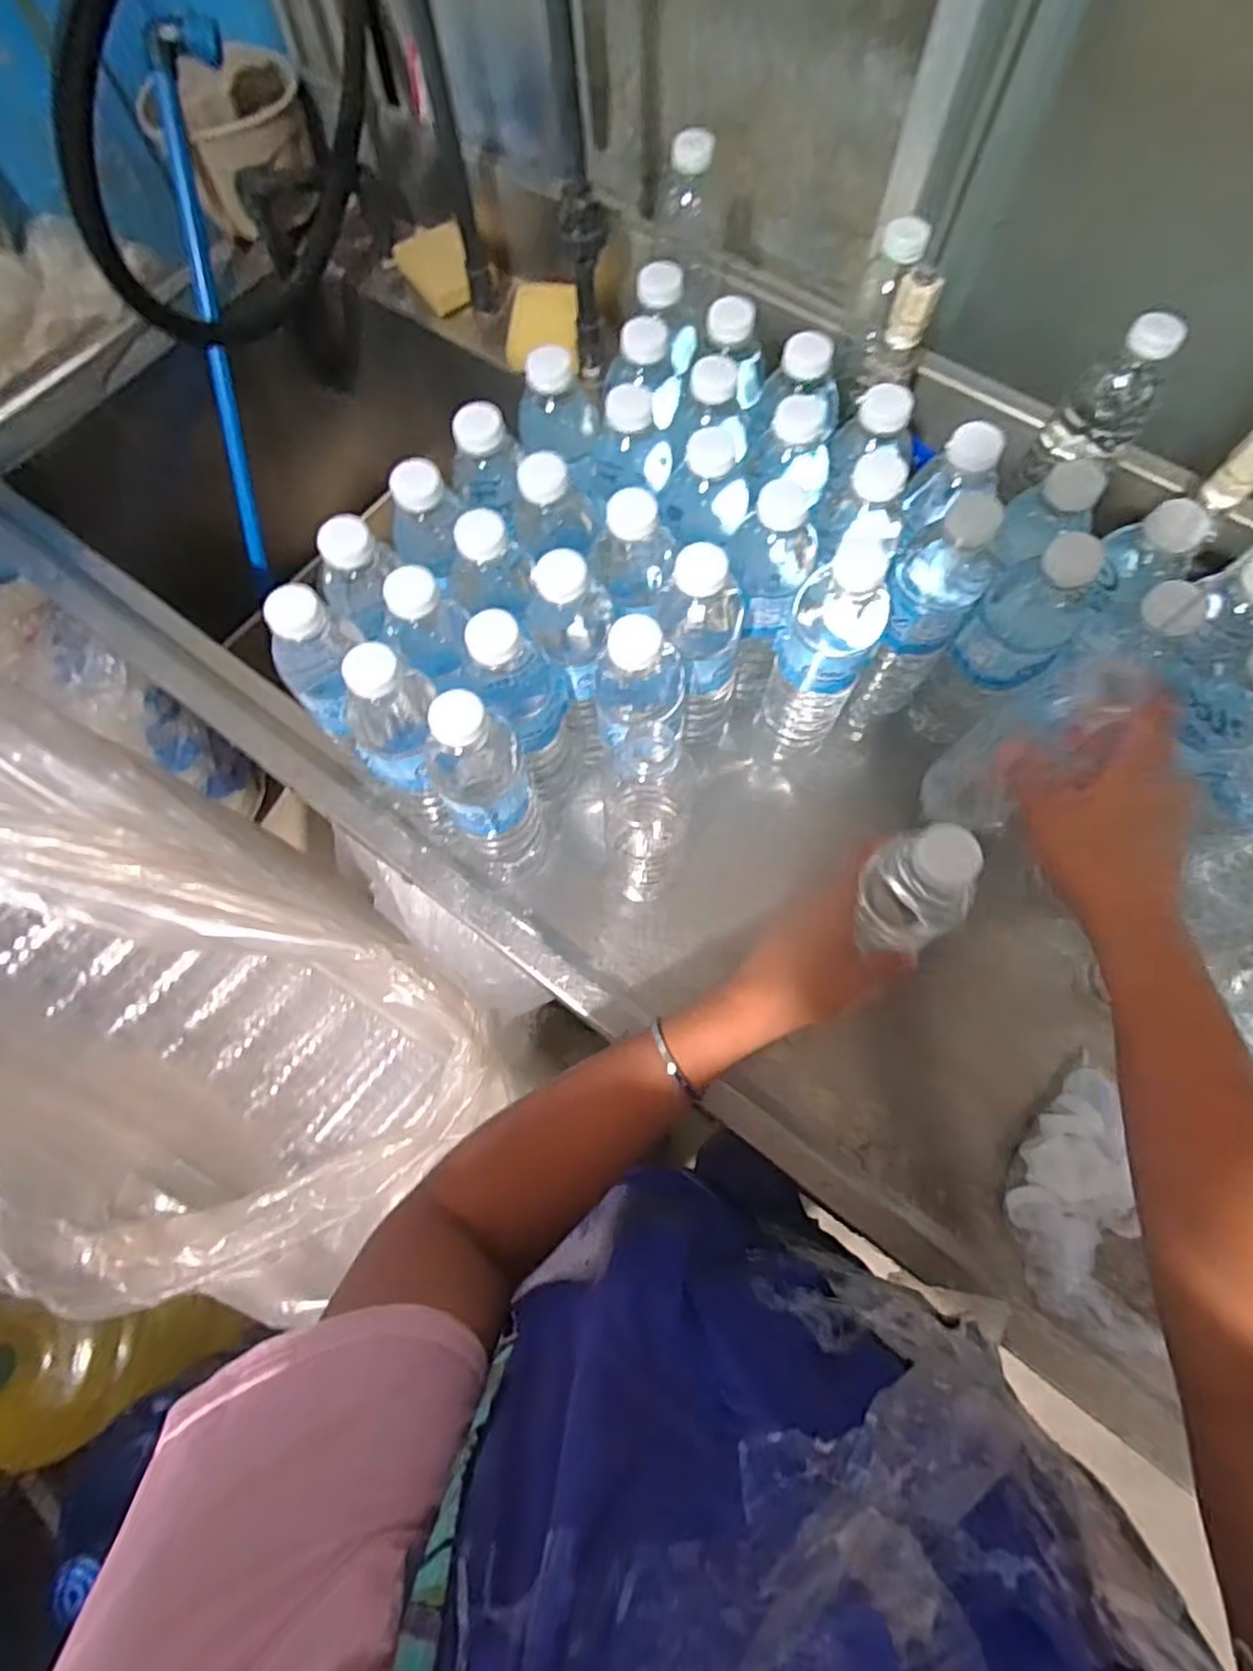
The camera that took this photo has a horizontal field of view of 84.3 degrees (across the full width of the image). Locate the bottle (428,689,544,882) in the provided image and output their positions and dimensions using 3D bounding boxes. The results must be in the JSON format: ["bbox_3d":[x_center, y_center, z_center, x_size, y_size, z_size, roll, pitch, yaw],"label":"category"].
[{"bbox_3d":[-0.096,-0.023,0.475,0.070,0.202,0.056,-25,72,-8],"label":"bottle"}]

